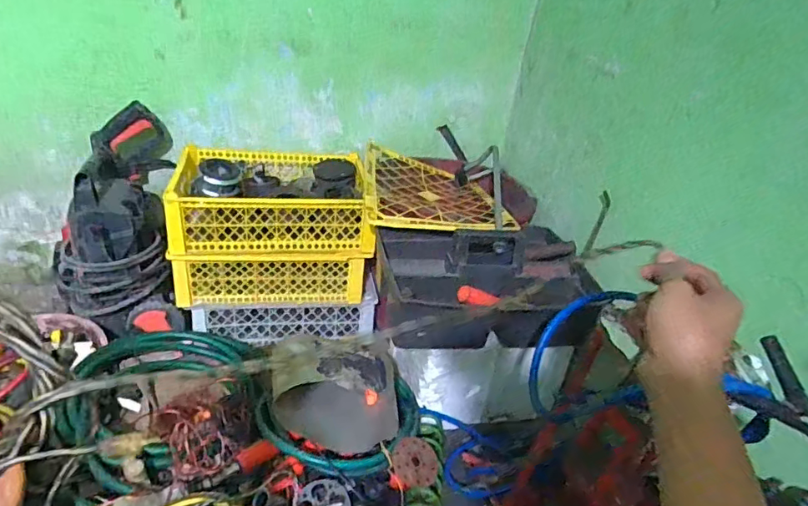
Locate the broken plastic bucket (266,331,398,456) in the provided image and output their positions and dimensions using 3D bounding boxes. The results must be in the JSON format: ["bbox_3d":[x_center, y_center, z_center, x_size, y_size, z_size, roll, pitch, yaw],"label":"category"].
[{"bbox_3d":[-0.133,0.263,0.979,0.217,0.216,0.159,3,28,-9],"label":"broken plastic bucket"}]

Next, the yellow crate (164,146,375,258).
[{"bbox_3d":[-0.289,-0.119,1.168,0.404,0.149,0.327,3,28,-10],"label":"yellow crate"}]

